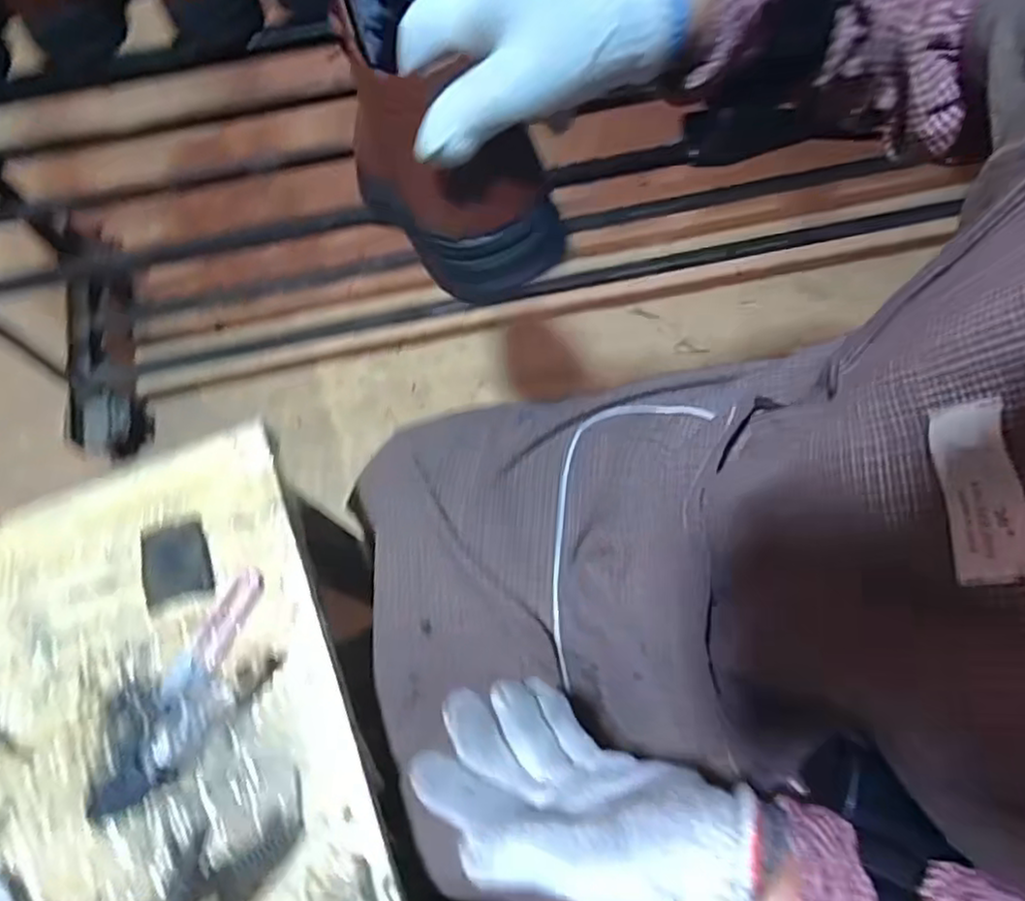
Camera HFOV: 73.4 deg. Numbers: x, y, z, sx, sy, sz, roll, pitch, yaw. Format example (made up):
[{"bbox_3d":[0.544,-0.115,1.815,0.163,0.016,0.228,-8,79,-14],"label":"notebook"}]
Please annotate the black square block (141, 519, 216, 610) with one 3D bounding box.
[{"bbox_3d":[-0.245,0.080,0.501,0.046,0.007,0.054,-14,70,-3],"label":"black square block"}]

